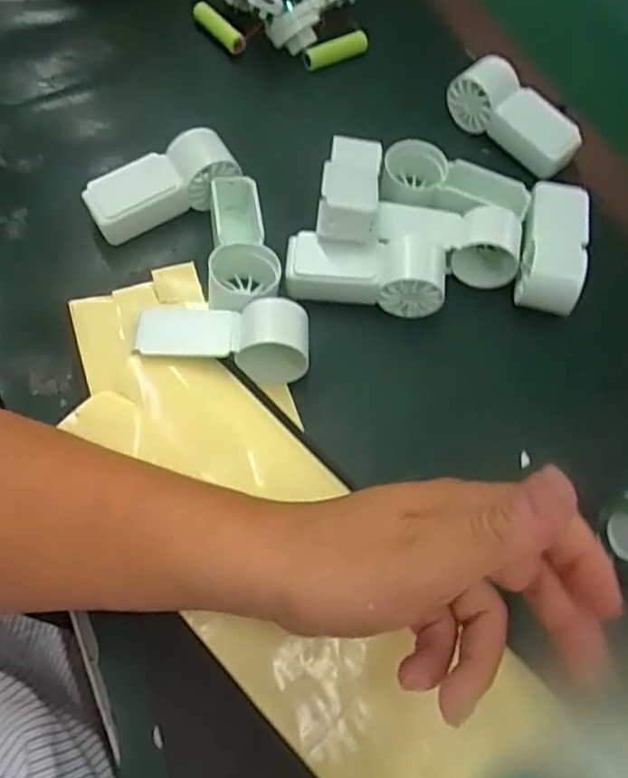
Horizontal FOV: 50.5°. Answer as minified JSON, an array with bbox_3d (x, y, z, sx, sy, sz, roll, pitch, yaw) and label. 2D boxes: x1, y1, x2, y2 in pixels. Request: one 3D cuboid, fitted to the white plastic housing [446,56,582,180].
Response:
[{"bbox_3d":[0.141,-0.190,0.462,0.091,0.032,0.041,42,67,15],"label":"white plastic housing"}]

